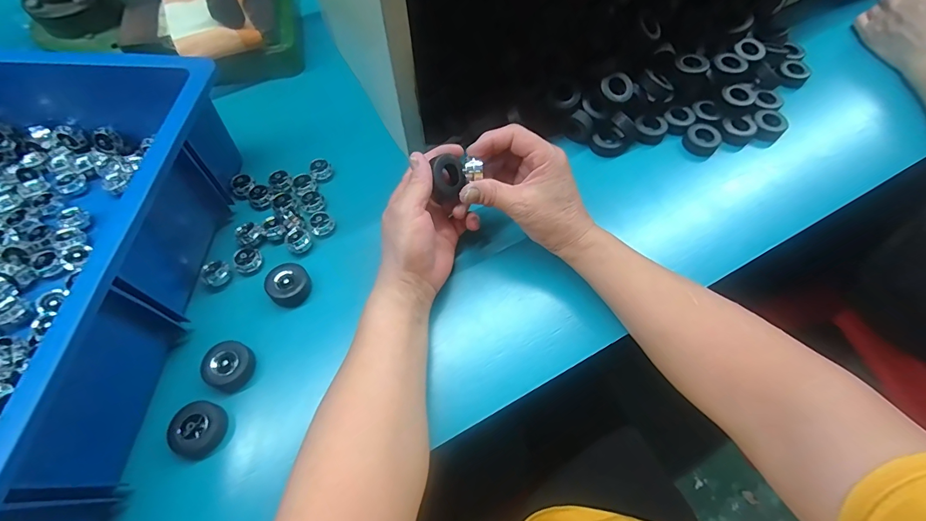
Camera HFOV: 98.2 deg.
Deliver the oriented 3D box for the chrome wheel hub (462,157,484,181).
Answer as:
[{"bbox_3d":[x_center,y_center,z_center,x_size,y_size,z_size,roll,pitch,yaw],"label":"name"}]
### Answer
[{"bbox_3d":[0.008,-0.077,0.340,0.016,0.010,0.016,1,66,-2],"label":"chrome wheel hub"}]

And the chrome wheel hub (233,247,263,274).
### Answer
[{"bbox_3d":[-0.205,0.000,0.383,0.024,0.011,0.025,1,63,-1],"label":"chrome wheel hub"}]

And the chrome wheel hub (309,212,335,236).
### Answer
[{"bbox_3d":[-0.143,-0.038,0.406,0.022,0.012,0.024,1,63,-1],"label":"chrome wheel hub"}]

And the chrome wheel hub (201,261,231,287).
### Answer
[{"bbox_3d":[-0.231,0.011,0.376,0.021,0.012,0.023,1,63,-1],"label":"chrome wheel hub"}]

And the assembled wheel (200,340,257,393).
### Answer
[{"bbox_3d":[-0.193,0.085,0.328,0.037,0.013,0.040,1,63,-1],"label":"assembled wheel"}]

